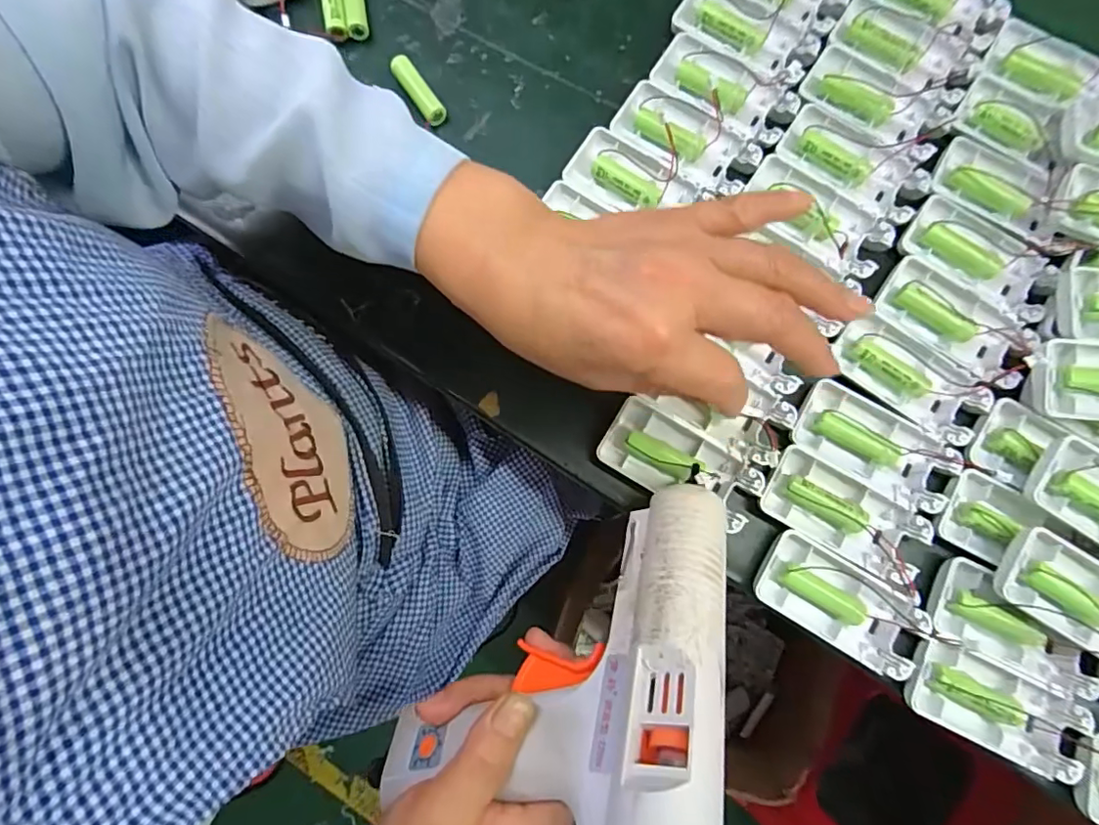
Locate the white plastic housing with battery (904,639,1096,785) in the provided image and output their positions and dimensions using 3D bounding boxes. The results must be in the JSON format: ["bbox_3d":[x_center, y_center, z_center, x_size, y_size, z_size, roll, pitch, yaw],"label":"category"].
[{"bbox_3d":[0.247,0.165,0.308,0.095,0.017,0.043,25,81,6],"label":"white plastic housing with battery"}]

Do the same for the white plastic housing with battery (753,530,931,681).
[{"bbox_3d":[0.166,0.110,0.317,0.094,0.017,0.045,31,82,6],"label":"white plastic housing with battery"}]

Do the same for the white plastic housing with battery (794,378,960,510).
[{"bbox_3d":[0.194,0.020,0.330,0.092,0.014,0.048,27,81,6],"label":"white plastic housing with battery"}]

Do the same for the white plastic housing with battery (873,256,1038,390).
[{"bbox_3d":[0.250,-0.054,0.342,0.092,0.017,0.046,36,82,7],"label":"white plastic housing with battery"}]

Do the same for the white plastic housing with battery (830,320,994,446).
[{"bbox_3d":[0.217,-0.018,0.339,0.092,0.016,0.044,35,82,7],"label":"white plastic housing with battery"}]

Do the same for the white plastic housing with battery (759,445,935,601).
[{"bbox_3d":[0.173,0.061,0.324,0.096,0.015,0.047,31,82,7],"label":"white plastic housing with battery"}]

